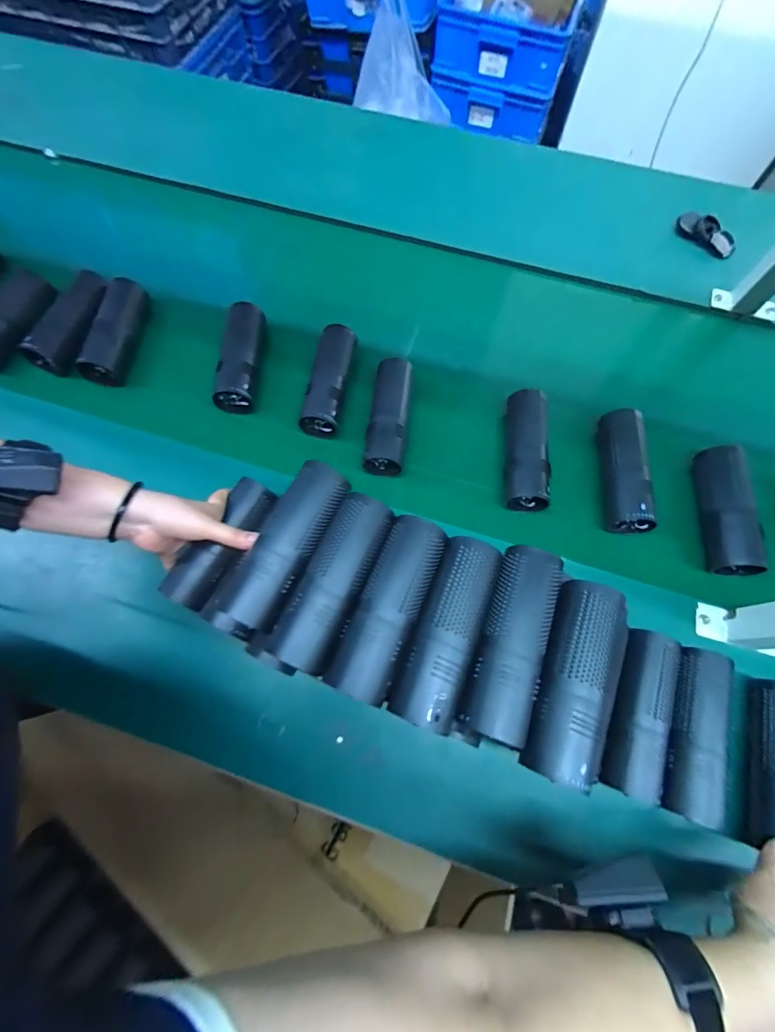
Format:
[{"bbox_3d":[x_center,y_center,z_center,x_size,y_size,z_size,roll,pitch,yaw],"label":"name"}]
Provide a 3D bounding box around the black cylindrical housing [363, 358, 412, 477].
[{"bbox_3d":[0.002,-0.138,0.569,0.052,0.057,0.159,6,70,2],"label":"black cylindrical housing"}]

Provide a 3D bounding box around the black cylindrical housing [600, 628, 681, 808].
[{"bbox_3d":[0.264,0.205,0.428,0.056,0.048,0.164,20,71,7],"label":"black cylindrical housing"}]

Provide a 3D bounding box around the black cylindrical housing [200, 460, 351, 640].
[{"bbox_3d":[-0.099,0.032,0.389,0.063,0.048,0.174,24,72,8],"label":"black cylindrical housing"}]

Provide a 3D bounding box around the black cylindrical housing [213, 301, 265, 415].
[{"bbox_3d":[-0.214,-0.233,0.603,0.054,0.059,0.159,3,70,1],"label":"black cylindrical housing"}]

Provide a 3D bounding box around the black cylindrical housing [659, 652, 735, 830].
[{"bbox_3d":[0.314,0.219,0.421,0.053,0.054,0.162,23,72,8],"label":"black cylindrical housing"}]

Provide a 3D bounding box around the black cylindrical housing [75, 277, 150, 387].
[{"bbox_3d":[-0.404,-0.281,0.612,0.063,0.048,0.164,8,70,2],"label":"black cylindrical housing"}]

